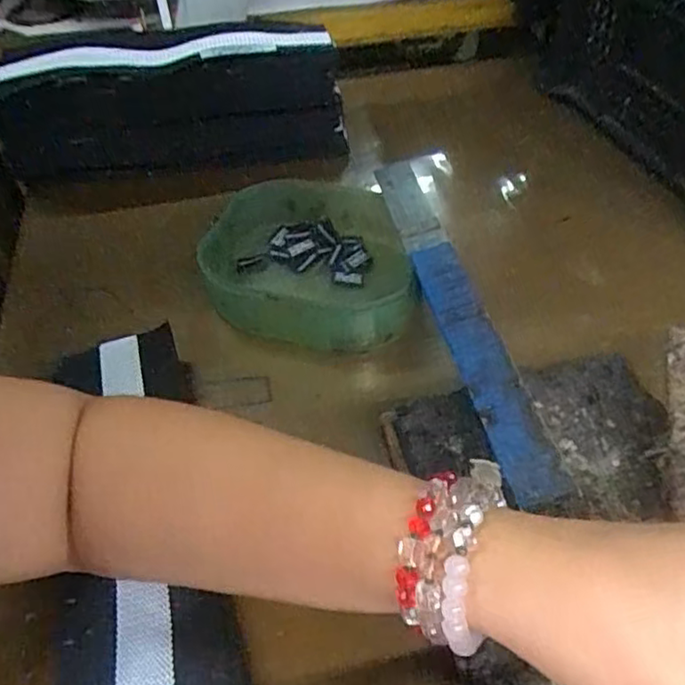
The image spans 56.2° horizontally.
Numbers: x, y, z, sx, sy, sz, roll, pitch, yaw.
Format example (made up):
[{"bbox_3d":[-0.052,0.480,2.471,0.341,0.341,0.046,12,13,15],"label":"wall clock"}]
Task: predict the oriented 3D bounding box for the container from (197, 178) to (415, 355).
[{"bbox_3d":[-0.031,-0.063,0.490,0.152,0.043,0.174,-4,48,-1],"label":"container"}]

